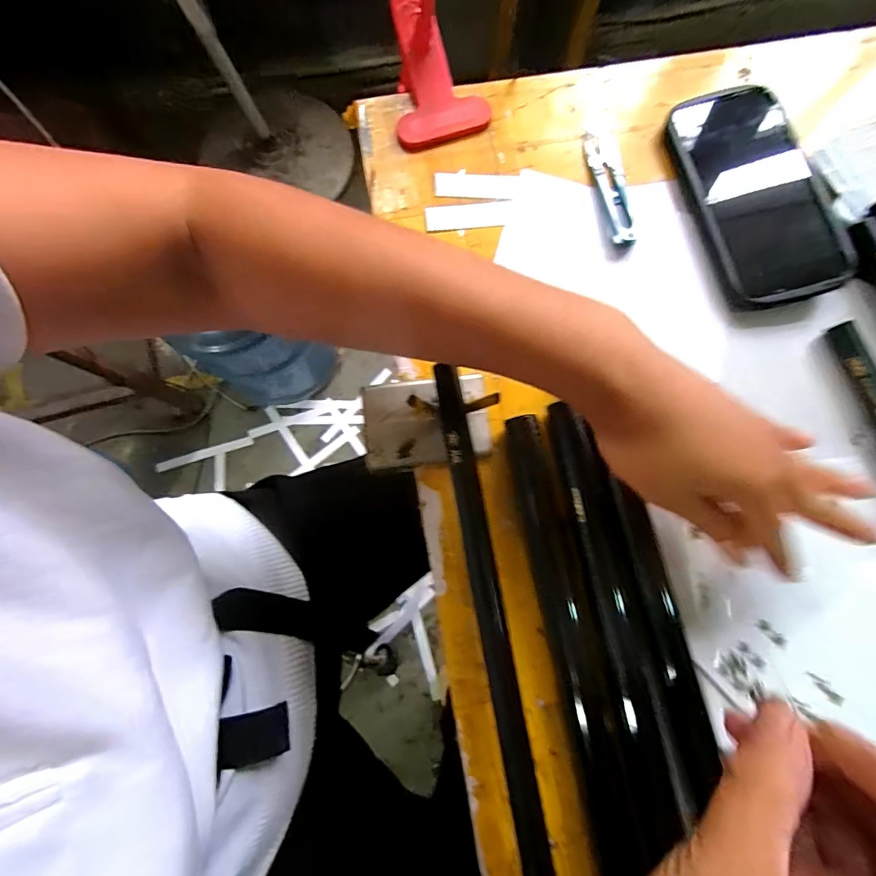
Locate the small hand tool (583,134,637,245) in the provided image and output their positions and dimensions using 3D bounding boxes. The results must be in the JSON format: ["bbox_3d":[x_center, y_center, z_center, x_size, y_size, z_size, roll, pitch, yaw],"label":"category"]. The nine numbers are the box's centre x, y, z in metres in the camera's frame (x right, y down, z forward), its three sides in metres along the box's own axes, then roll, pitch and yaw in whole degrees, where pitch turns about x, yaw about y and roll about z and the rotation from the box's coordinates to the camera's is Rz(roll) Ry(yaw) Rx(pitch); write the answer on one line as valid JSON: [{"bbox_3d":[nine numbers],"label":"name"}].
[{"bbox_3d":[0.128,-0.188,0.329,0.026,0.016,0.098,-7,78,-1],"label":"small hand tool"}]

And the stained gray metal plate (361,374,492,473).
[{"bbox_3d":[-0.008,-0.012,0.293,0.081,0.007,0.056,-8,78,-1],"label":"stained gray metal plate"}]

